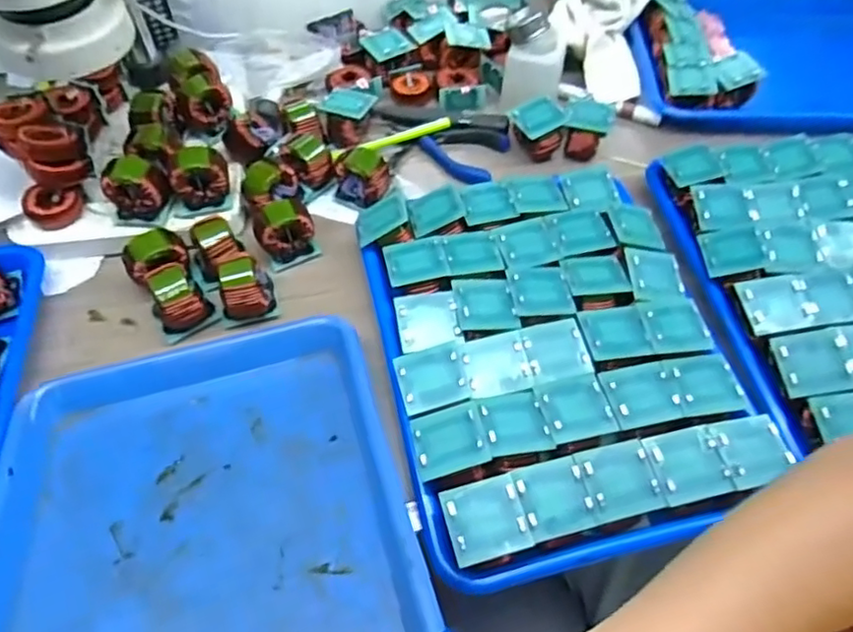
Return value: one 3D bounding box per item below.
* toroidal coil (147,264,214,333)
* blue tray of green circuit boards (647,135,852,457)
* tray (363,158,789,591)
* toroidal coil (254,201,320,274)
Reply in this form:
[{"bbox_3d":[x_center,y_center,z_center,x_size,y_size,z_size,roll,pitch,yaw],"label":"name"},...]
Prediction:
[{"bbox_3d":[-0.200,-0.018,0.486,0.040,0.034,0.049,-29,60,-18],"label":"toroidal coil"},{"bbox_3d":[0.363,-0.045,0.480,0.279,0.060,0.307,-3,56,-2],"label":"blue tray of green circuit boards"},{"bbox_3d":[0.093,0.015,0.459,0.246,0.058,0.314,-11,56,-7],"label":"tray"},{"bbox_3d":[-0.121,-0.072,0.528,0.049,0.048,0.035,-24,59,-16],"label":"toroidal coil"}]

